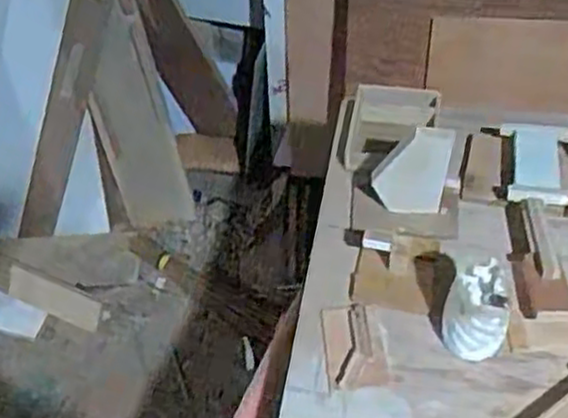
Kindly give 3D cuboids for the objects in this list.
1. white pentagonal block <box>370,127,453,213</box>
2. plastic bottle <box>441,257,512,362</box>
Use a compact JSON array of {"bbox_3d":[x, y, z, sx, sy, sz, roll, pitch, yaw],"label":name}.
[{"bbox_3d":[0.147,-0.038,0.865,0.085,0.119,0.026,5,49,8],"label":"white pentagonal block"},{"bbox_3d":[0.202,0.103,0.780,0.065,0.108,0.064,13,50,15],"label":"plastic bottle"}]

